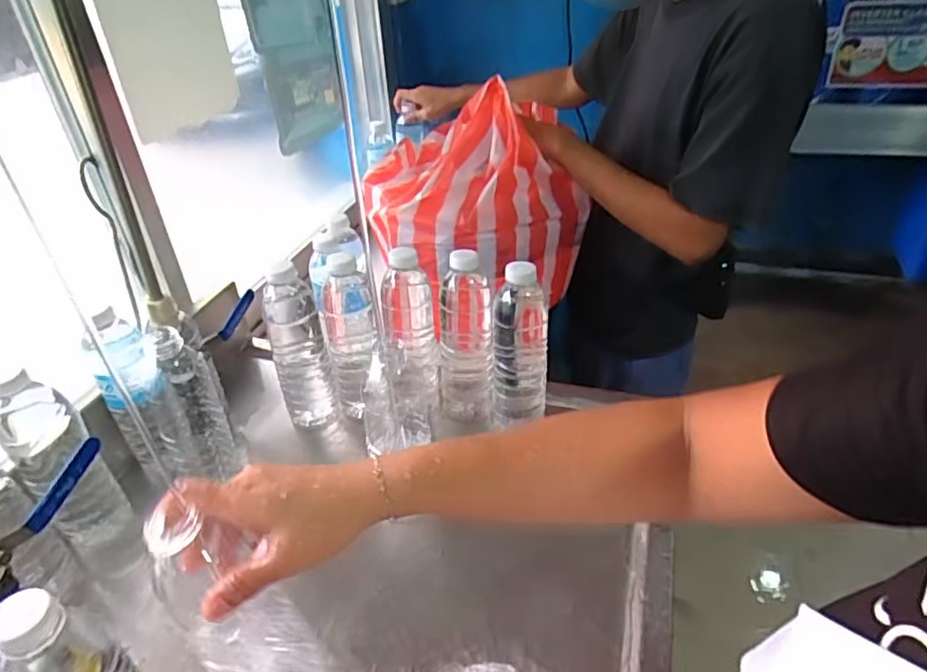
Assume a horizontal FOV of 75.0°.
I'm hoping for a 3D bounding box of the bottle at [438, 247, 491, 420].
[{"bbox_3d":[0.000,0.003,0.696,0.065,0.209,0.074,-7,35,-4],"label":"bottle"}]

